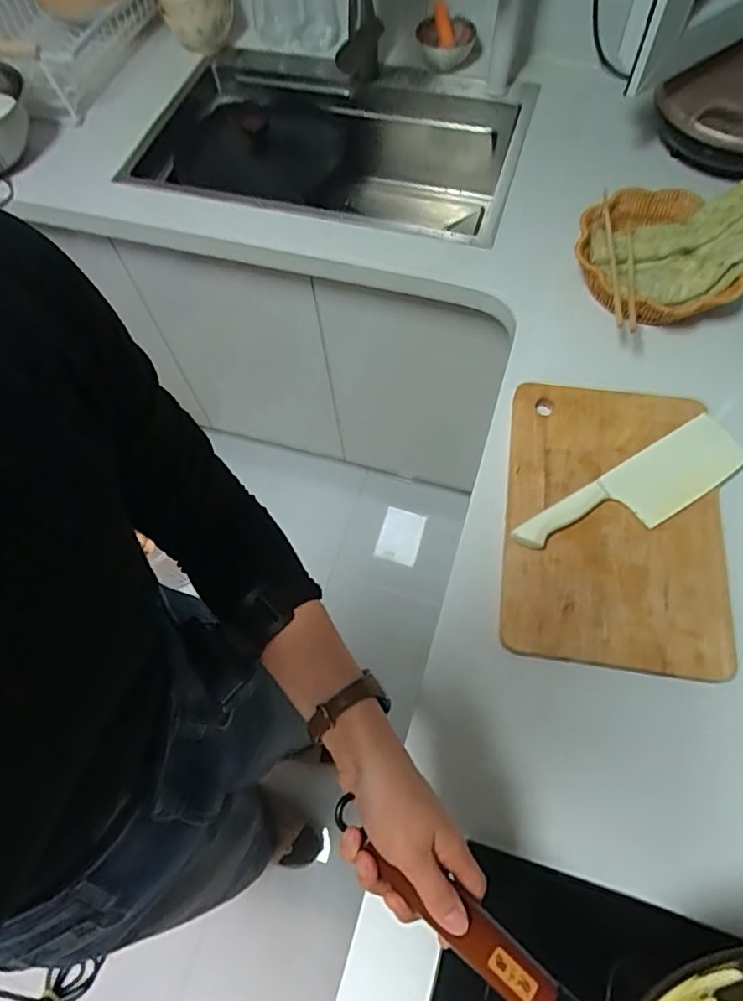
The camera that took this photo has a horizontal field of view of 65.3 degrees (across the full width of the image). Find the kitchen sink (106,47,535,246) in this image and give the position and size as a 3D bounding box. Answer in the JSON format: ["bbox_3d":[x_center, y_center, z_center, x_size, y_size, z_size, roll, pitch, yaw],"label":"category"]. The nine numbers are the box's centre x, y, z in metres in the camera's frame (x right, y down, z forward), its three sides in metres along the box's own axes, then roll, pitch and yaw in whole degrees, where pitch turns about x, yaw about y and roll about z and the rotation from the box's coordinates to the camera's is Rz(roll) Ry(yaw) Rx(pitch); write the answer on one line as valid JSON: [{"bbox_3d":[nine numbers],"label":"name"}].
[{"bbox_3d":[-0.091,-0.634,1.178,0.726,0.246,0.466,18,66,12],"label":"kitchen sink"}]

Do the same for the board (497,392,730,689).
[{"bbox_3d":[0.288,0.015,0.691,0.244,0.025,0.358,6,64,6],"label":"board"}]

